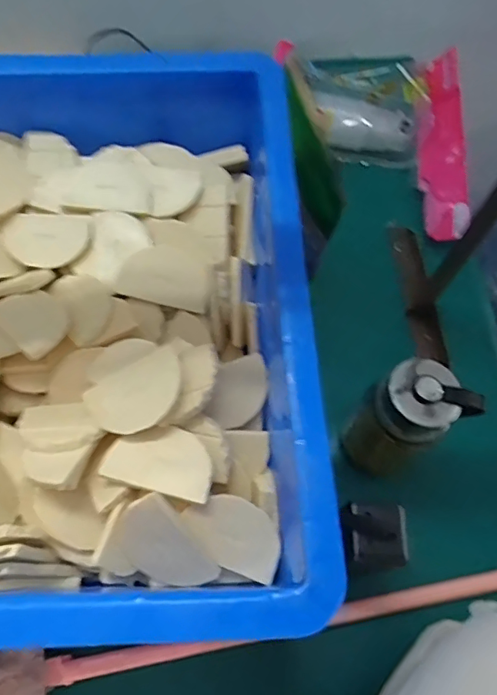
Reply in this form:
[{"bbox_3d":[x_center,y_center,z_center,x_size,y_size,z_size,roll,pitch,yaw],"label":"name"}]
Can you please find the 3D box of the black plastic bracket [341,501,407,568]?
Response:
[{"bbox_3d":[0.111,0.160,0.446,0.051,0.019,0.050,1,66,-3],"label":"black plastic bracket"}]

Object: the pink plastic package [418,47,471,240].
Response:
[{"bbox_3d":[0.270,-0.282,0.719,0.058,0.036,0.271,1,84,-3],"label":"pink plastic package"}]

